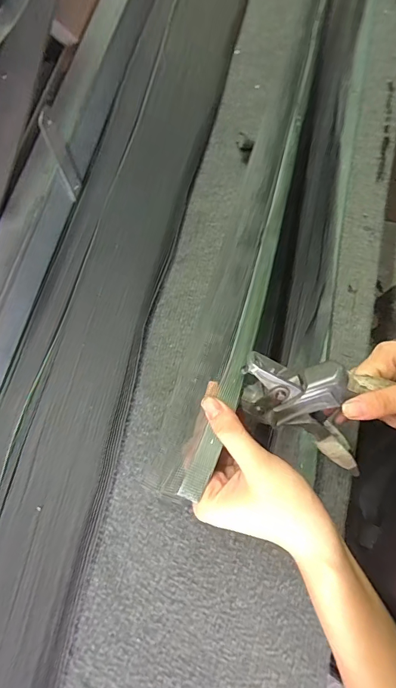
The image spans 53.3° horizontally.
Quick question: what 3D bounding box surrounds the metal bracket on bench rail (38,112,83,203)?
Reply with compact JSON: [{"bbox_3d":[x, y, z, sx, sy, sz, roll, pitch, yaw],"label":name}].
[{"bbox_3d":[-0.159,-0.216,0.461,0.010,0.120,0.028,6,74,5],"label":"metal bracket on bench rail"}]

